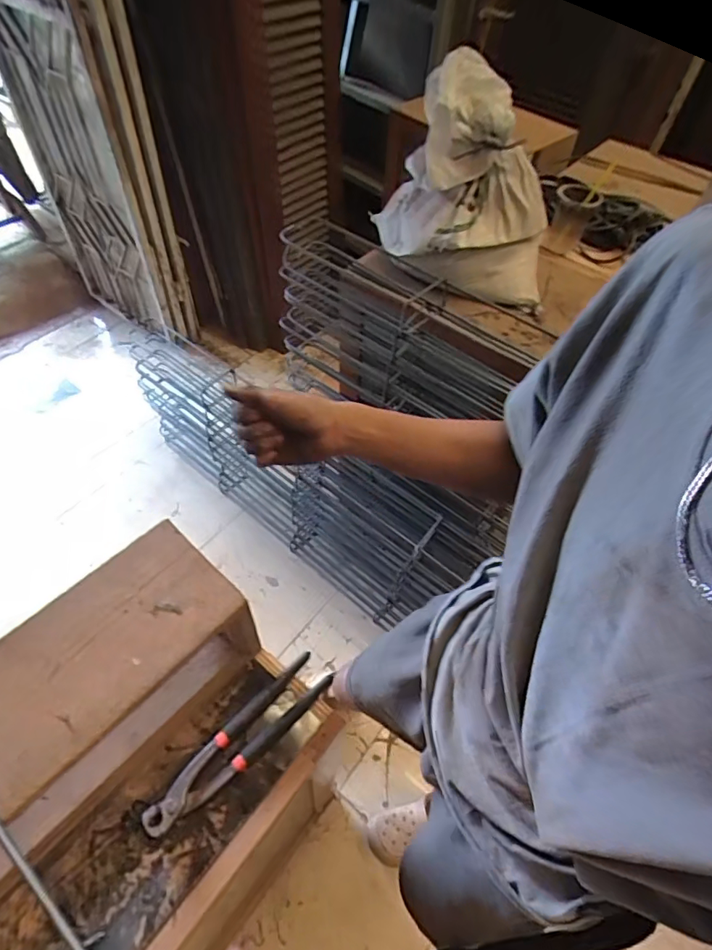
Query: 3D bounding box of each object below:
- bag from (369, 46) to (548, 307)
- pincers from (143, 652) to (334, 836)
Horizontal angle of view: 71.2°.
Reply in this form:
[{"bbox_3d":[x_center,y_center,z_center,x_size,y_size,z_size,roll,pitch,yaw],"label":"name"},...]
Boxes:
[{"bbox_3d":[0.224,-0.538,0.937,0.333,0.297,0.228,14,54,7],"label":"bag"},{"bbox_3d":[-0.119,0.283,0.526,0.049,0.017,0.216,39,61,22],"label":"pincers"}]

